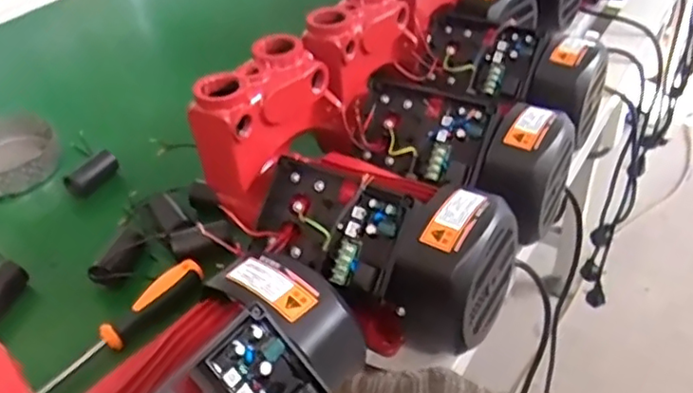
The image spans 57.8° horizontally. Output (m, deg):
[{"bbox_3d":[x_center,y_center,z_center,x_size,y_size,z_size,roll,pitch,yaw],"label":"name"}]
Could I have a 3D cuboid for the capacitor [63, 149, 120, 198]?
[{"bbox_3d":[-0.292,-0.024,0.727,0.028,0.028,0.065,15,42,22],"label":"capacitor"}]

